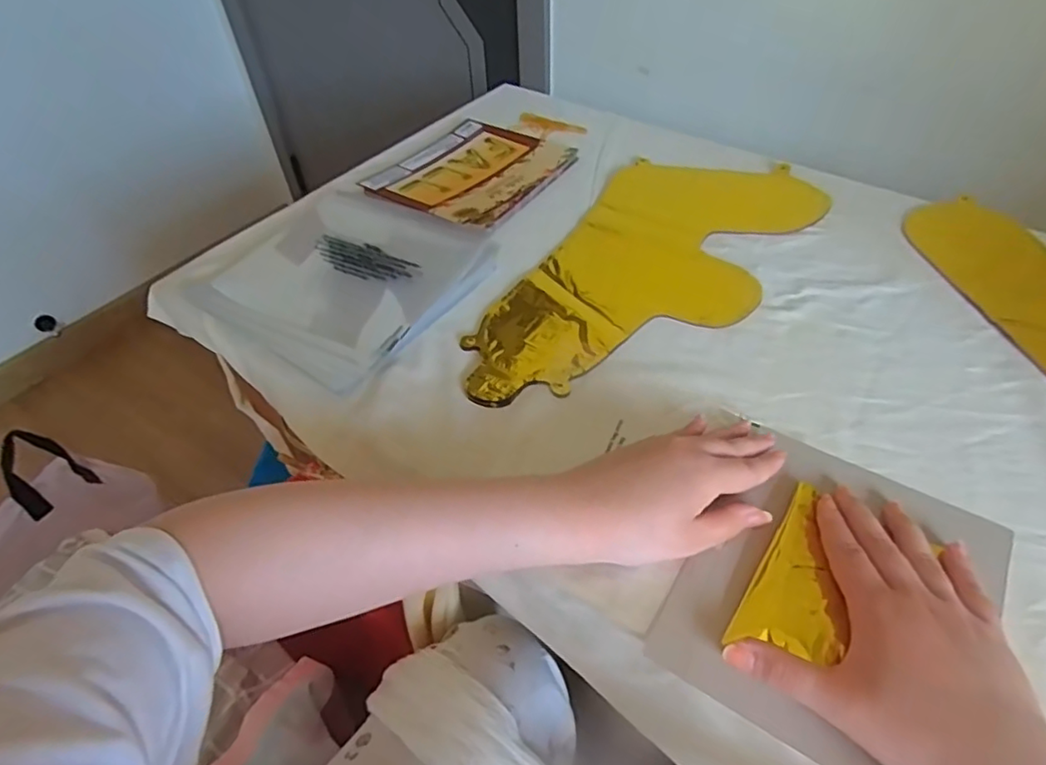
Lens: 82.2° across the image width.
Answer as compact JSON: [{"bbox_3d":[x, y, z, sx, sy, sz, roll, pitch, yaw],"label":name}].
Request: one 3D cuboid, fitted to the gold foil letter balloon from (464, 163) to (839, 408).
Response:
[{"bbox_3d":[0.121,-0.103,0.554,0.217,0.009,0.406,23,54,21],"label":"gold foil letter balloon"}]

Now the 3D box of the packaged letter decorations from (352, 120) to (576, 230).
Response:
[{"bbox_3d":[-0.059,-0.244,0.680,0.175,0.015,0.196,27,55,24],"label":"packaged letter decorations"}]

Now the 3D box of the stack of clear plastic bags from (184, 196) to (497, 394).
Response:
[{"bbox_3d":[-0.164,-0.105,0.564,0.220,0.017,0.217,29,56,25],"label":"stack of clear plastic bags"}]

